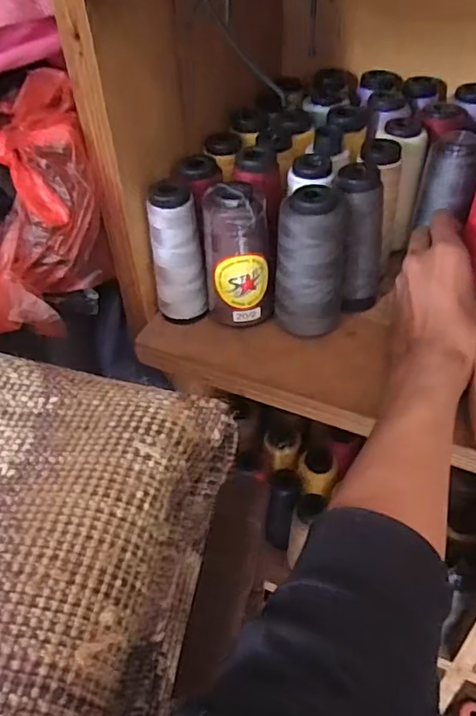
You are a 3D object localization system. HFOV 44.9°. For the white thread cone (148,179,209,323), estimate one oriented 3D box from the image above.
[{"bbox_3d":[-0.047,-0.082,0.449,0.040,0.112,0.034,-5,44,-1],"label":"white thread cone"}]

